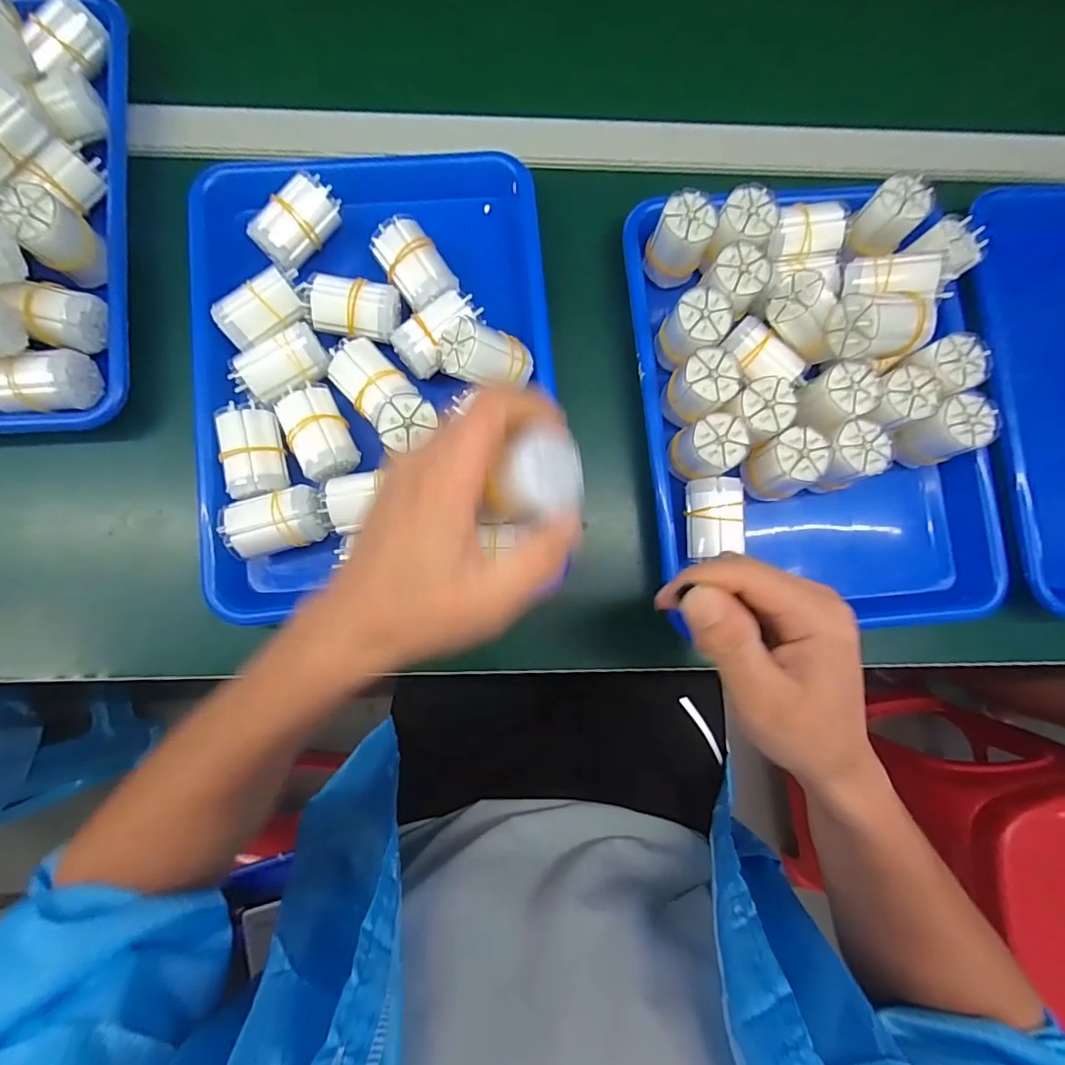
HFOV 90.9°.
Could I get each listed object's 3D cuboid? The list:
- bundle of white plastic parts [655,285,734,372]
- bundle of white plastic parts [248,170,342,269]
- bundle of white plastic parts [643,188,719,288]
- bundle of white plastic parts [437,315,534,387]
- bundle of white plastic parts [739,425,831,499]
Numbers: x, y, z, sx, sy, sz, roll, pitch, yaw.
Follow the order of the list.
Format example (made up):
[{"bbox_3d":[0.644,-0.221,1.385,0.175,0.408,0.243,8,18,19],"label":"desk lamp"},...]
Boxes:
[{"bbox_3d":[0.113,-0.142,0.372,0.040,0.050,0.041,0,83,-2],"label":"bundle of white plastic parts"},{"bbox_3d":[-0.167,-0.222,0.373,0.034,0.029,0.064,44,83,3],"label":"bundle of white plastic parts"},{"bbox_3d":[0.106,-0.210,0.382,0.040,0.057,0.036,26,83,1],"label":"bundle of white plastic parts"},{"bbox_3d":[-0.031,-0.120,0.362,0.034,0.058,0.038,48,120,40],"label":"bundle of white plastic parts"},{"bbox_3d":[0.175,-0.046,0.364,0.039,0.052,0.040,0,83,-2],"label":"bundle of white plastic parts"}]

